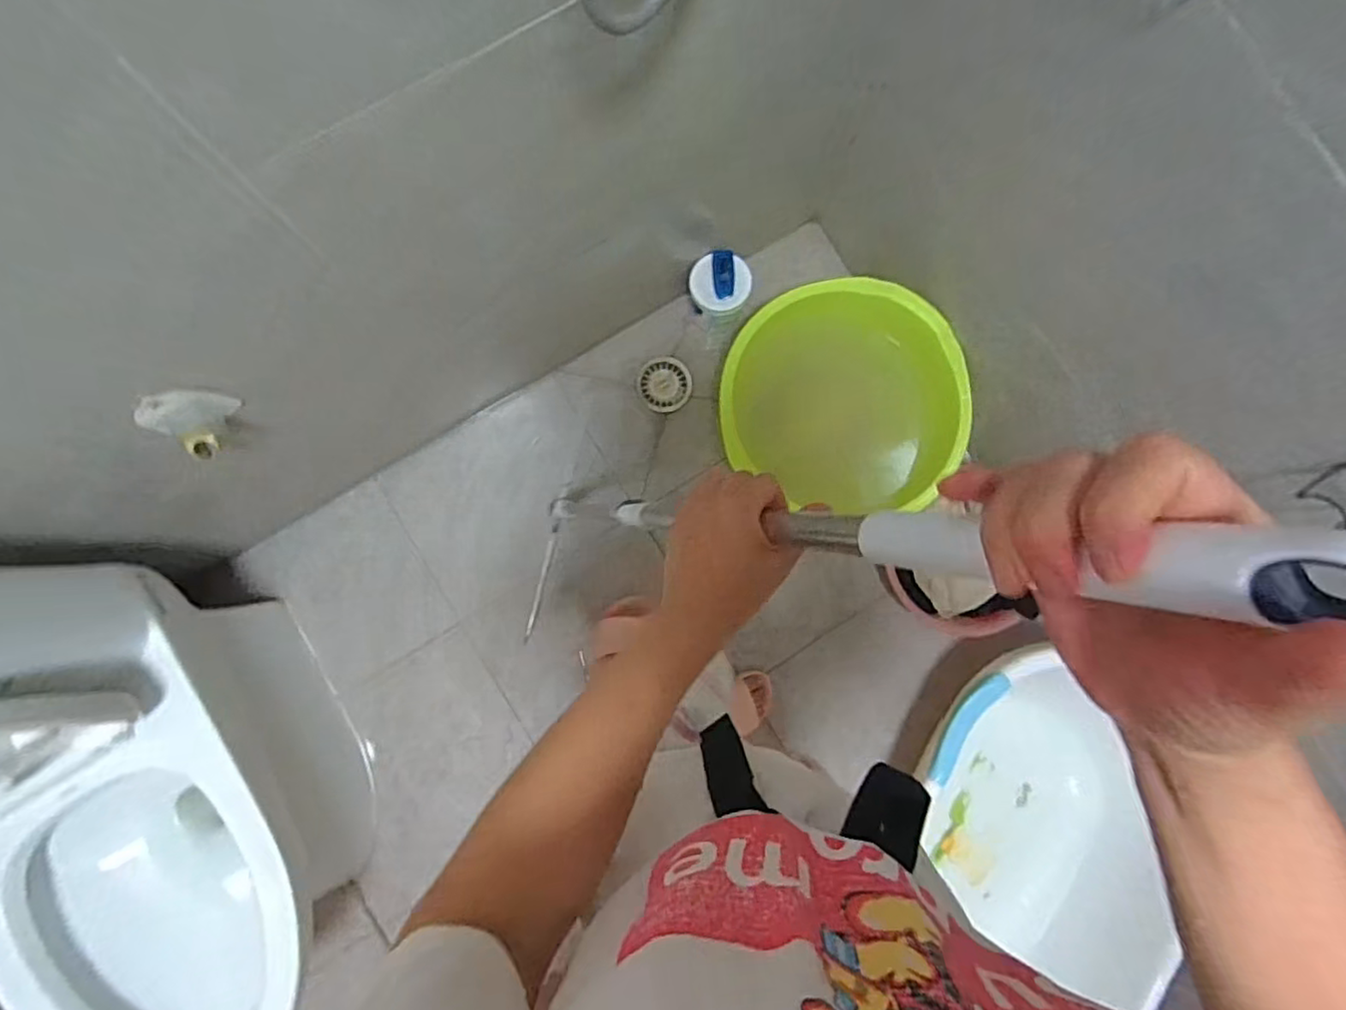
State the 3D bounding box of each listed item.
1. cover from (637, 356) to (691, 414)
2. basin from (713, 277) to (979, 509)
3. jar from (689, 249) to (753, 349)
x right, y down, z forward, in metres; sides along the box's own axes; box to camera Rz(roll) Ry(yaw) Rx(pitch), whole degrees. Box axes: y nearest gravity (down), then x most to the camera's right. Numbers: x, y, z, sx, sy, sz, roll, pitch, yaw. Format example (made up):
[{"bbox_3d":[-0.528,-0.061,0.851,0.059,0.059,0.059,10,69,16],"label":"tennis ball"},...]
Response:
[{"bbox_3d":[-0.016,-0.245,1.292,0.114,0.011,0.110,-10,99,-15],"label":"cover"},{"bbox_3d":[0.308,-0.184,1.219,0.450,0.214,0.421,-5,85,-3],"label":"basin"},{"bbox_3d":[0.089,-0.420,1.254,0.113,0.133,0.120,0,85,-3],"label":"jar"}]

